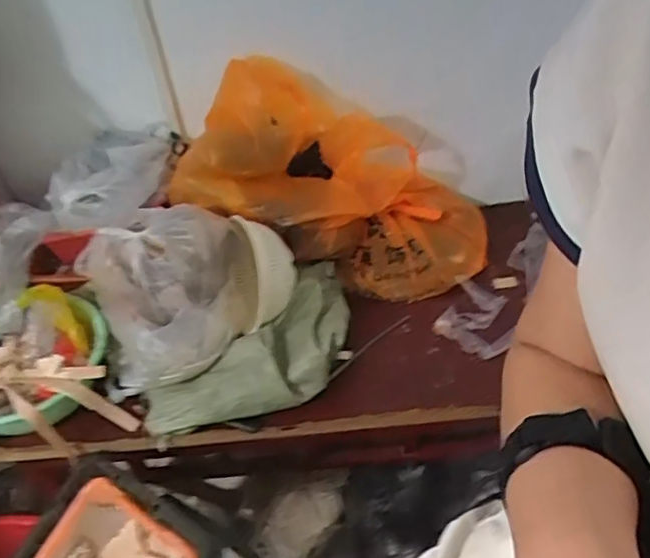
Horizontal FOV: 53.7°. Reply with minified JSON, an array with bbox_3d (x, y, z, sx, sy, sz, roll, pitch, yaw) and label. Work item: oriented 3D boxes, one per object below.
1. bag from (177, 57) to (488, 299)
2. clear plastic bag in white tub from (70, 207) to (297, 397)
[{"bbox_3d":[0.050,-0.187,1.353,0.651,0.251,0.330,27,41,-16],"label":"bag"},{"bbox_3d":[-0.257,0.010,1.210,0.393,0.242,0.265,-14,42,-7],"label":"clear plastic bag in white tub"}]

